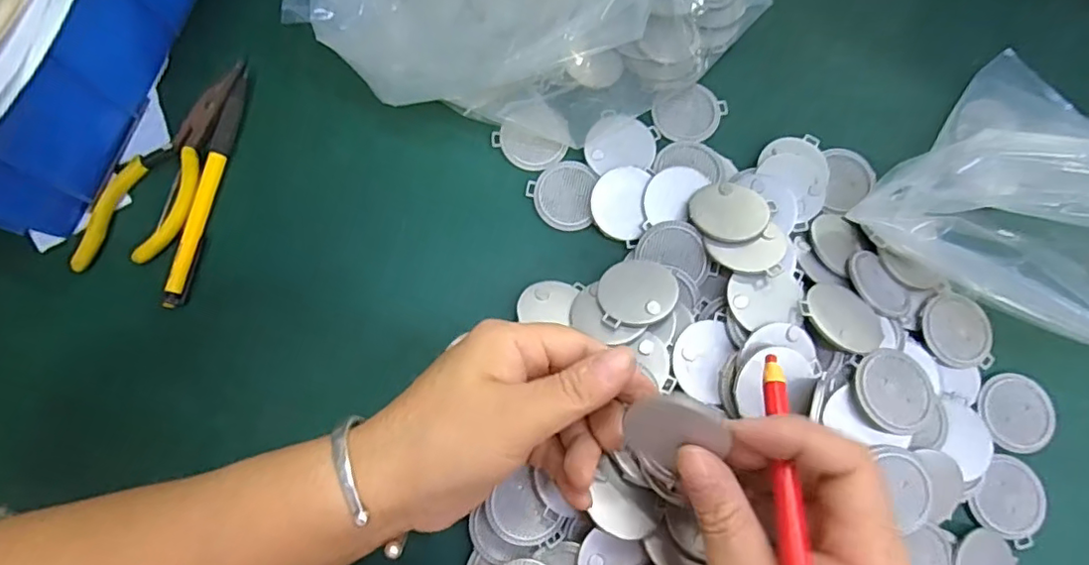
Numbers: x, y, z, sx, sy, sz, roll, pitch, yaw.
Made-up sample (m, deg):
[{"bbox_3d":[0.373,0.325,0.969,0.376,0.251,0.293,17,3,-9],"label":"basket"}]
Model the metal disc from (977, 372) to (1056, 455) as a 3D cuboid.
[{"bbox_3d":[0.254,0.069,0.310,0.037,0.004,0.040,0,77,-1],"label":"metal disc"}]

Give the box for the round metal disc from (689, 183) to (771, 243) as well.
[{"bbox_3d":[0.099,-0.038,0.311,0.040,0.004,0.035,11,66,16],"label":"round metal disc"}]

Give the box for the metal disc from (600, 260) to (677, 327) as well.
[{"bbox_3d":[0.048,0.004,0.302,0.039,0.004,0.038,-7,58,12],"label":"metal disc"}]

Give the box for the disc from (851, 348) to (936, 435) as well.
[{"bbox_3d":[0.170,0.052,0.281,0.038,0.004,0.039,3,69,-7],"label":"disc"}]

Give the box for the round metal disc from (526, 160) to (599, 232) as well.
[{"bbox_3d":[0.014,-0.050,0.333,0.037,0.005,0.040,0,77,-1],"label":"round metal disc"}]

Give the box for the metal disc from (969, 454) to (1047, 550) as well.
[{"bbox_3d":[0.241,0.111,0.298,0.036,0.004,0.039,0,77,-1],"label":"metal disc"}]

